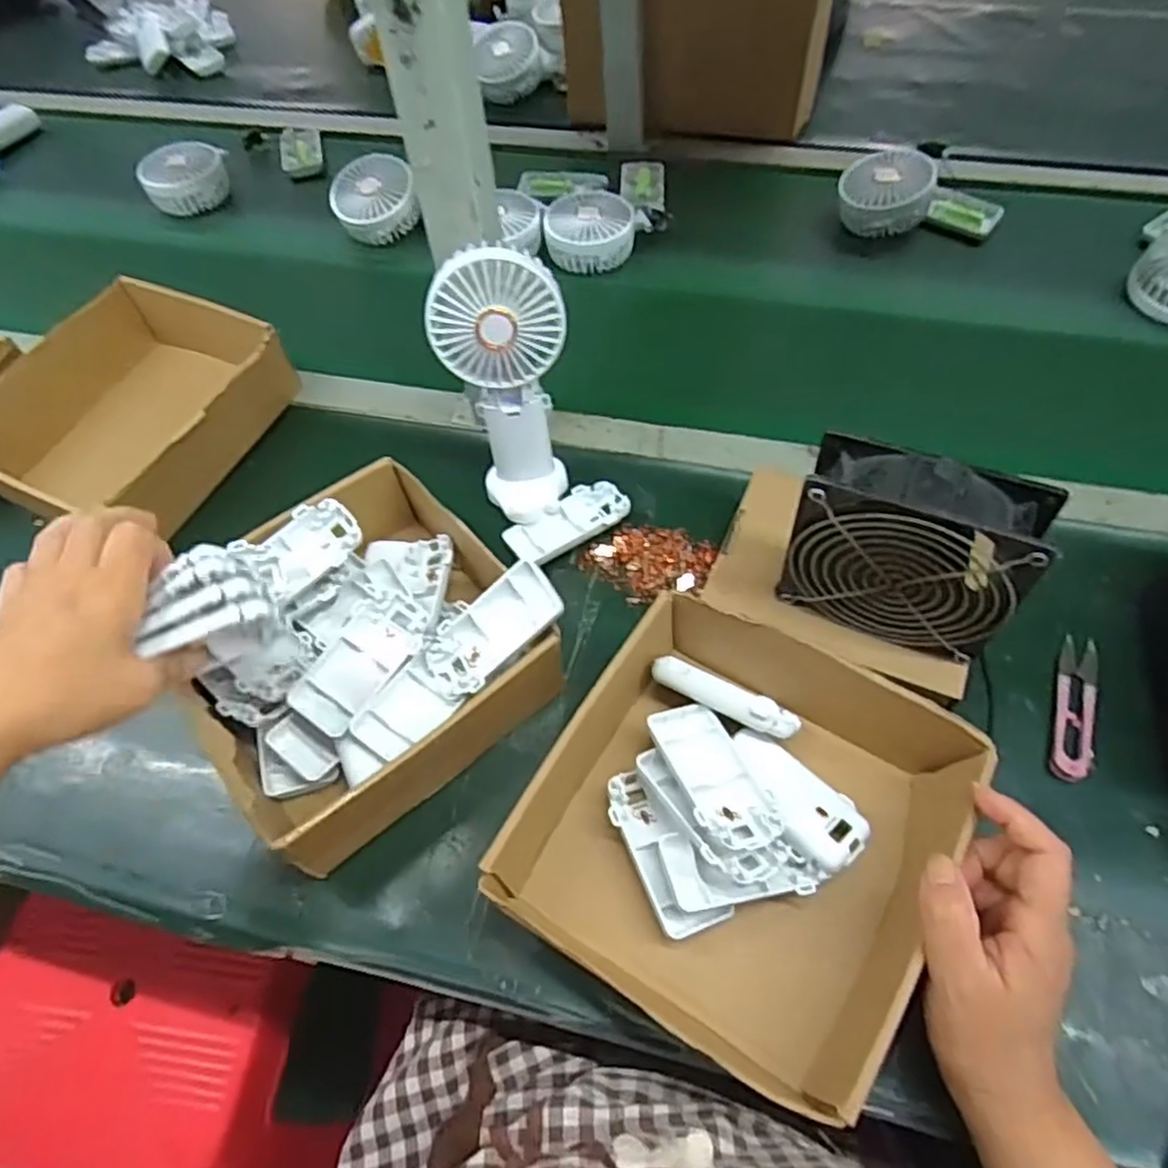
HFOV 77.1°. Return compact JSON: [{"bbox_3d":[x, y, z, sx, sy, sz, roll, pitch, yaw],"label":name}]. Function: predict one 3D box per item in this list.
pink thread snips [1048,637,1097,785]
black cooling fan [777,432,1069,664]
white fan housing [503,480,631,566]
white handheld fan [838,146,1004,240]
[{"bbox_3d":[0.316,0.077,0.468,0.023,0.009,0.105,19,62,14],"label":"pink thread snips"},{"bbox_3d":[0.180,-0.019,0.411,0.118,0.117,0.049,24,64,16],"label":"black cooling fan"},{"bbox_3d":[-0.012,-0.047,0.564,0.095,0.016,0.048,-33,63,-16],"label":"white fan housing"},{"bbox_3d":[0.340,-0.391,0.743,0.155,0.072,0.072,3,60,5],"label":"white handheld fan"}]

